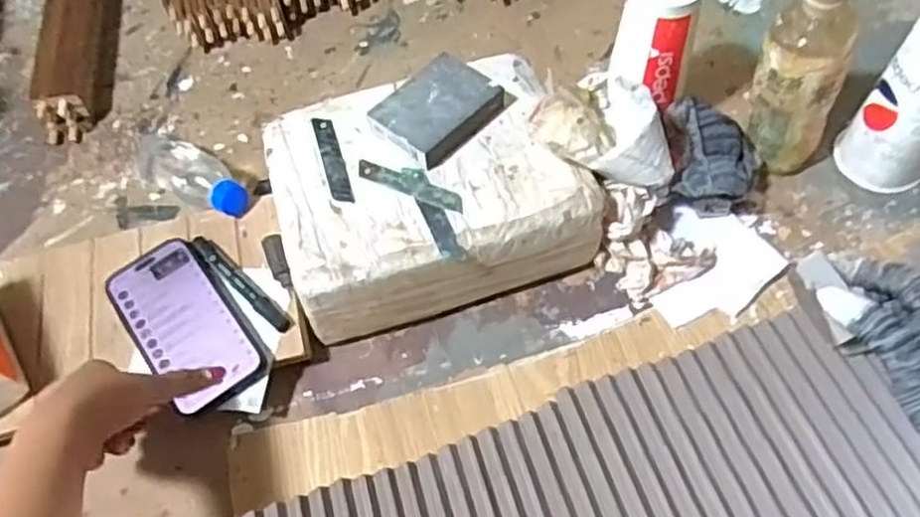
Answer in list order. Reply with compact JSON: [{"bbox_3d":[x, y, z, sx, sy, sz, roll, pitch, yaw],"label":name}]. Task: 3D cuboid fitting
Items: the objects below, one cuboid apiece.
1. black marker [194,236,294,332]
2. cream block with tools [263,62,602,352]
[{"bbox_3d":[-0.189,0.022,0.638,0.128,0.017,0.017,39,74,21],"label":"black marker"},{"bbox_3d":[-0.024,-0.059,0.663,0.256,0.103,0.207,-16,64,-2],"label":"cream block with tools"}]

